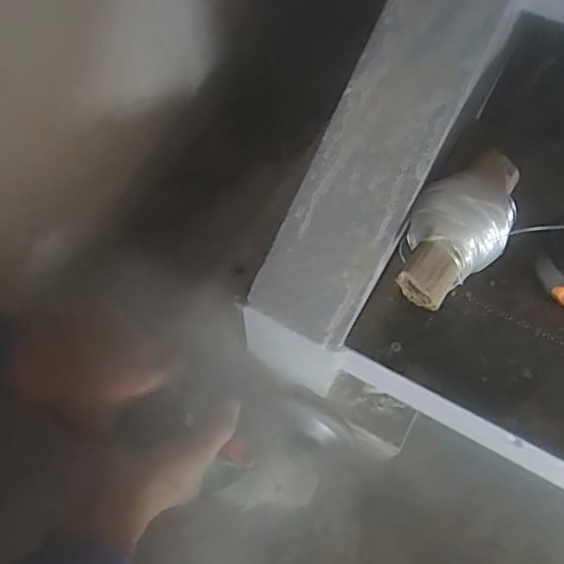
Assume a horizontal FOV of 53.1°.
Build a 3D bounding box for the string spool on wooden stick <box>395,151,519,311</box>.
[{"bbox_3d":[0.143,-0.042,0.452,0.068,0.072,0.153,31,67,15],"label":"string spool on wooden stick"}]

